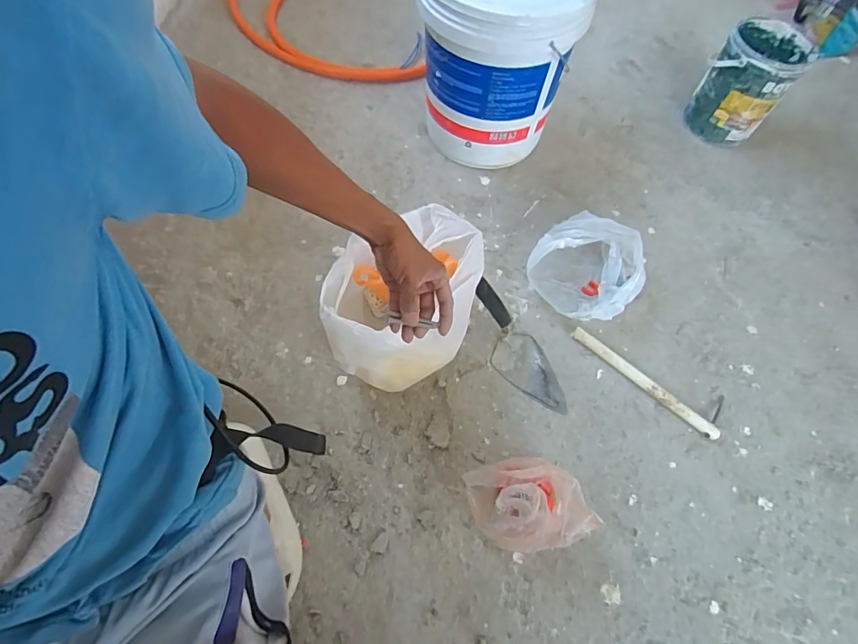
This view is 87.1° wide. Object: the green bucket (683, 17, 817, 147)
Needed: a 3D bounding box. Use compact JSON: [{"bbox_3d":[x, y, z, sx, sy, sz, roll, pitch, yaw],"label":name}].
[{"bbox_3d":[0.726,-0.542,1.041,0.165,0.192,0.185,41,68,17],"label":"green bucket"}]

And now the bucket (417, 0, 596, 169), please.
[{"bbox_3d":[0.133,-0.516,0.908,0.278,0.330,0.296,1,62,-3],"label":"bucket"}]

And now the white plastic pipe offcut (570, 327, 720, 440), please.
[{"bbox_3d":[0.361,0.101,0.767,0.274,0.024,0.024,37,66,15],"label":"white plastic pipe offcut"}]

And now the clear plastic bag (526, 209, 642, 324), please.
[{"bbox_3d":[0.291,-0.098,0.837,0.185,0.083,0.194,-37,70,-20],"label":"clear plastic bag"}]

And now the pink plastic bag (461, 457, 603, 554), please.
[{"bbox_3d":[0.132,0.249,0.624,0.140,0.104,0.122,-11,64,-9],"label":"pink plastic bag"}]

